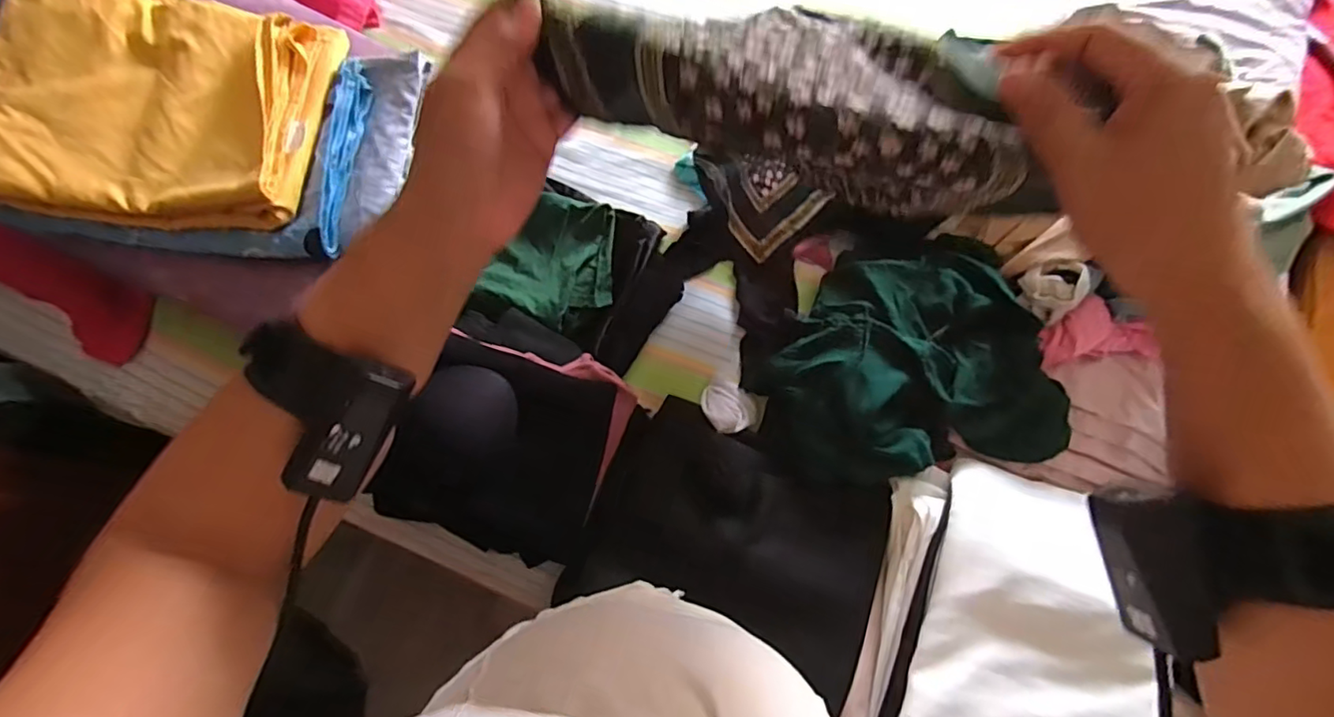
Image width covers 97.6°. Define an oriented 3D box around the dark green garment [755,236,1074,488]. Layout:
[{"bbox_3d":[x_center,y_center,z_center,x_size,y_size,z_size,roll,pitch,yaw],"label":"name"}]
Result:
[{"bbox_3d":[0.302,-0.004,0.781,0.370,0.111,0.321,-12,70,-3],"label":"dark green garment"}]

